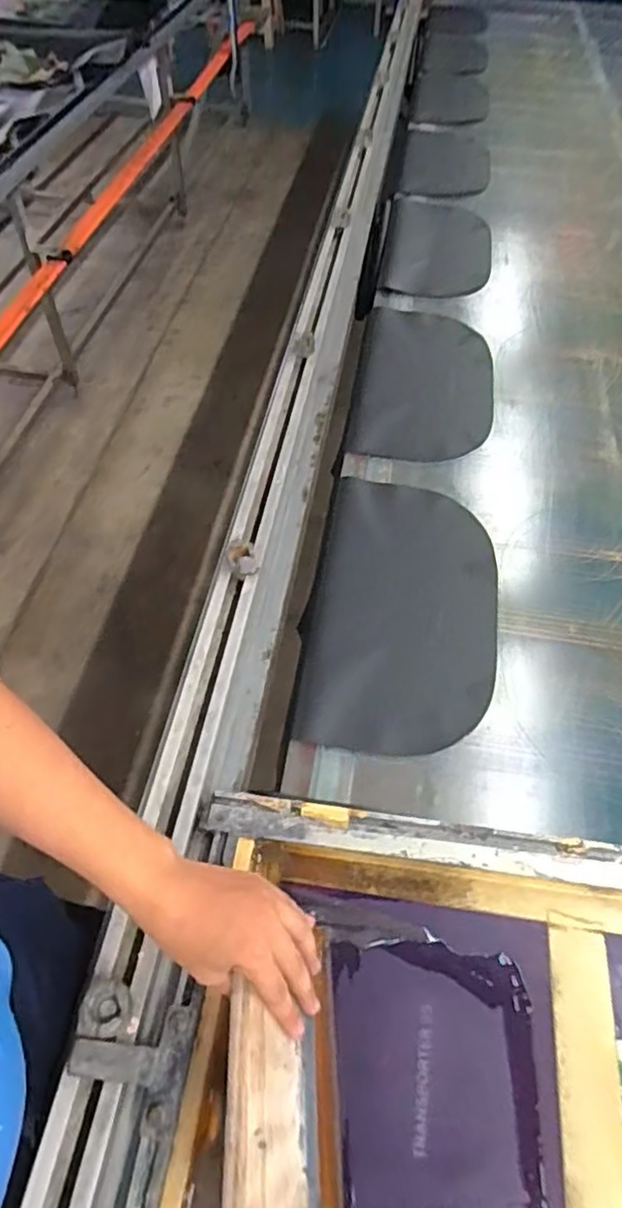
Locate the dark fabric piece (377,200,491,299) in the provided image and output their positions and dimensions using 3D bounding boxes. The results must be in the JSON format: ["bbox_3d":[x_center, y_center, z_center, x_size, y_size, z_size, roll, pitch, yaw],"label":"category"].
[{"bbox_3d":[0.259,-0.733,1.292,0.213,0.014,0.386,9,54,4],"label":"dark fabric piece"}]

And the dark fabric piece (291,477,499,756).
[{"bbox_3d":[0.116,0.001,0.799,0.230,0.010,0.407,12,56,5],"label":"dark fabric piece"}]

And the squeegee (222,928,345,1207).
[{"bbox_3d":[-0.019,0.348,0.466,0.028,0.136,0.144,-25,52,23],"label":"squeegee"}]

